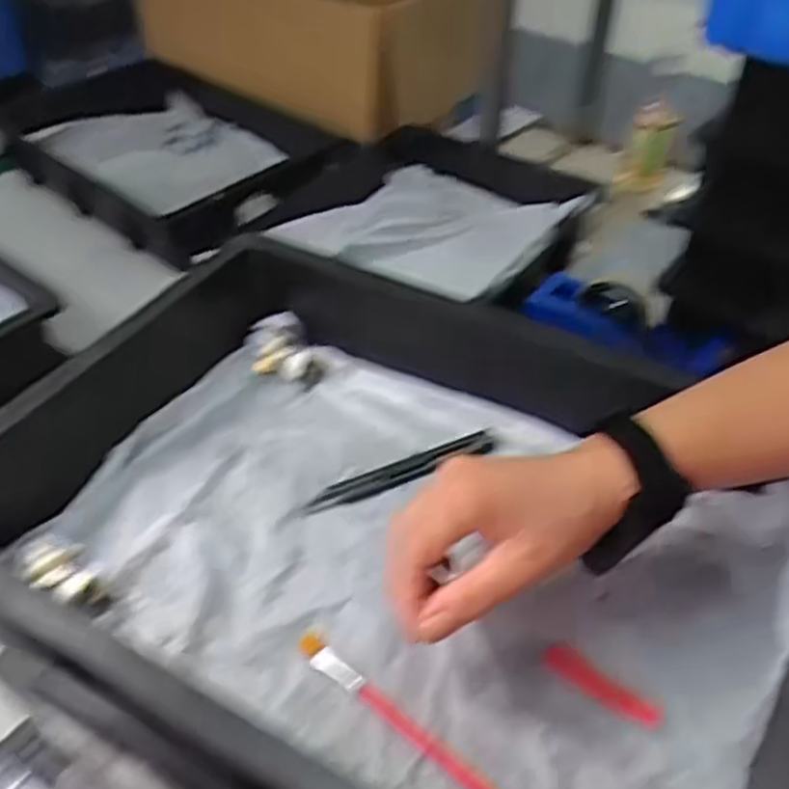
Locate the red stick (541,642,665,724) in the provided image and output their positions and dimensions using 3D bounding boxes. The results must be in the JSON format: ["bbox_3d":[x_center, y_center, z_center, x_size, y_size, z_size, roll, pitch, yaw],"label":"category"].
[{"bbox_3d":[0.106,0.149,0.391,0.061,0.006,0.014,26,49,24],"label":"red stick"}]

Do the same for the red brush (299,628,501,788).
[{"bbox_3d":[0.012,0.169,0.374,0.163,0.008,0.015,32,51,28],"label":"red brush"}]

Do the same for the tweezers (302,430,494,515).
[{"bbox_3d":[0.004,0.050,0.485,0.127,0.007,0.018,-15,46,-16],"label":"tweezers"}]

